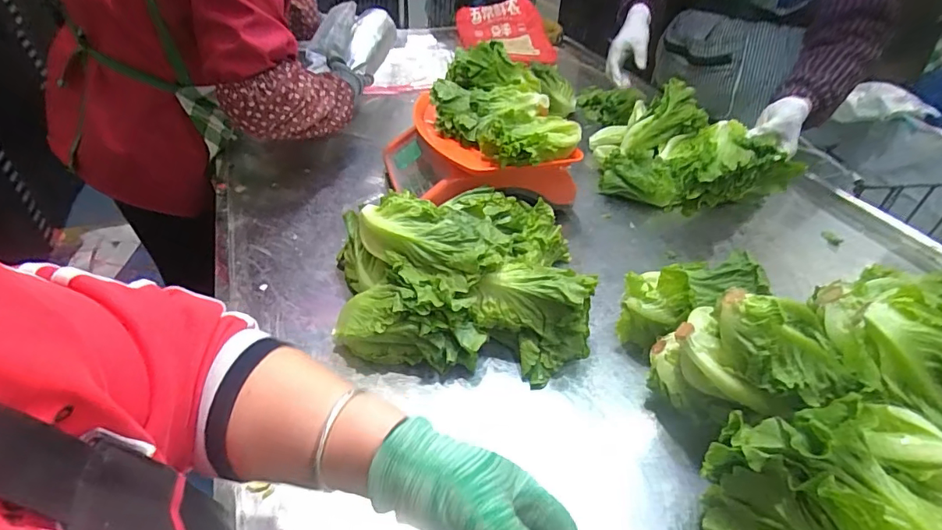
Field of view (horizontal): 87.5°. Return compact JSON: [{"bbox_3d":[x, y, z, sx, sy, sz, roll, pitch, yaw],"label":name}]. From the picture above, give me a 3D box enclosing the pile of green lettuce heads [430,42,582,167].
[{"bbox_3d":[0.062,-0.257,0.781,0.180,0.095,0.241,-23,46,-29],"label":"pile of green lettuce heads"}]

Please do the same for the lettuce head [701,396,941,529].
[{"bbox_3d":[0.276,0.191,0.379,0.157,0.129,0.125,6,39,3],"label":"lettuce head"}]

